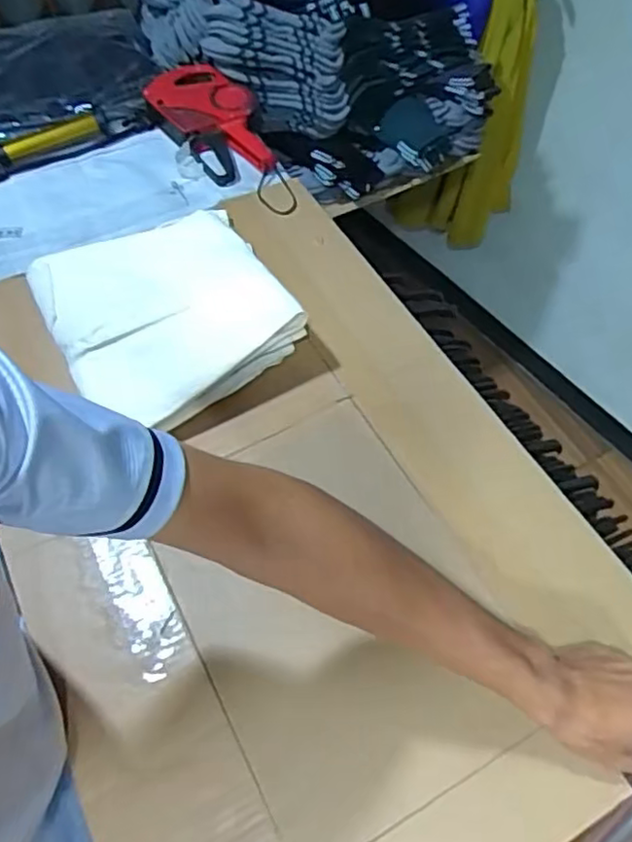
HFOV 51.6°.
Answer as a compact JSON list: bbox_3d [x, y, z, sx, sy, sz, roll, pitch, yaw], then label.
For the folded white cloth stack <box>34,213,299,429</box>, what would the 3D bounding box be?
[{"bbox_3d":[-0.166,-0.123,0.727,0.237,0.070,0.271,-25,62,-16],"label":"folded white cloth stack"}]

